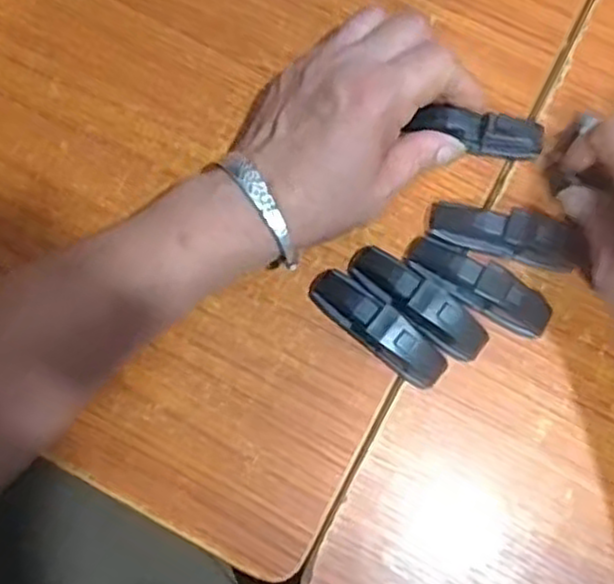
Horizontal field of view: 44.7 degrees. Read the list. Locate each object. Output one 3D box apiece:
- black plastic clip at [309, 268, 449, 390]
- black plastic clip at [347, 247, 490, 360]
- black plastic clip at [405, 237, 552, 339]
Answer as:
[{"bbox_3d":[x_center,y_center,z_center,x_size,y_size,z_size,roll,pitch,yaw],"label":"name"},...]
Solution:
[{"bbox_3d":[0.035,0.017,0.365,0.077,0.024,0.021,42,80,7],"label":"black plastic clip"},{"bbox_3d":[0.054,0.005,0.366,0.076,0.027,0.023,38,80,6],"label":"black plastic clip"},{"bbox_3d":[0.086,-0.003,0.371,0.076,0.023,0.020,29,79,5],"label":"black plastic clip"}]

